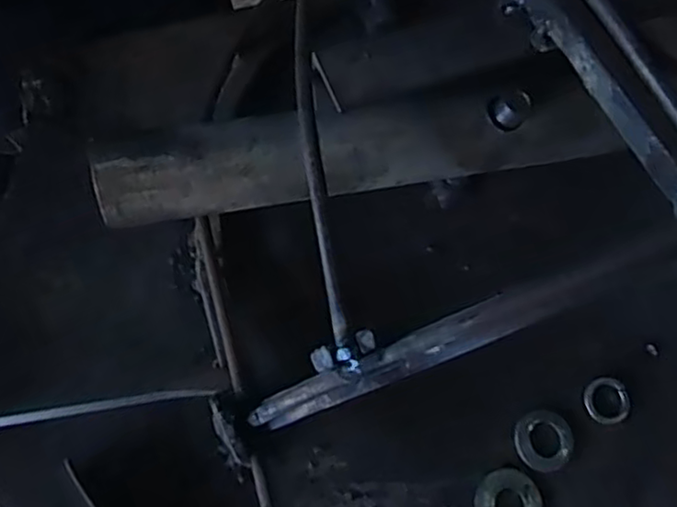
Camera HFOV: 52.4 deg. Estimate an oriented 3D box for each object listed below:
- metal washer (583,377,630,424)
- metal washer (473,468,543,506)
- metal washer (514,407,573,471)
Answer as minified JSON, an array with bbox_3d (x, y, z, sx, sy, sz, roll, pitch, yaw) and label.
[{"bbox_3d":[0.112,0.061,0.285,0.021,0.004,0.019,17,67,0],"label":"metal washer"},{"bbox_3d":[0.066,0.097,0.265,0.027,0.004,0.026,-10,70,-11],"label":"metal washer"},{"bbox_3d":[0.083,0.074,0.275,0.025,0.004,0.024,-10,70,-11],"label":"metal washer"}]

